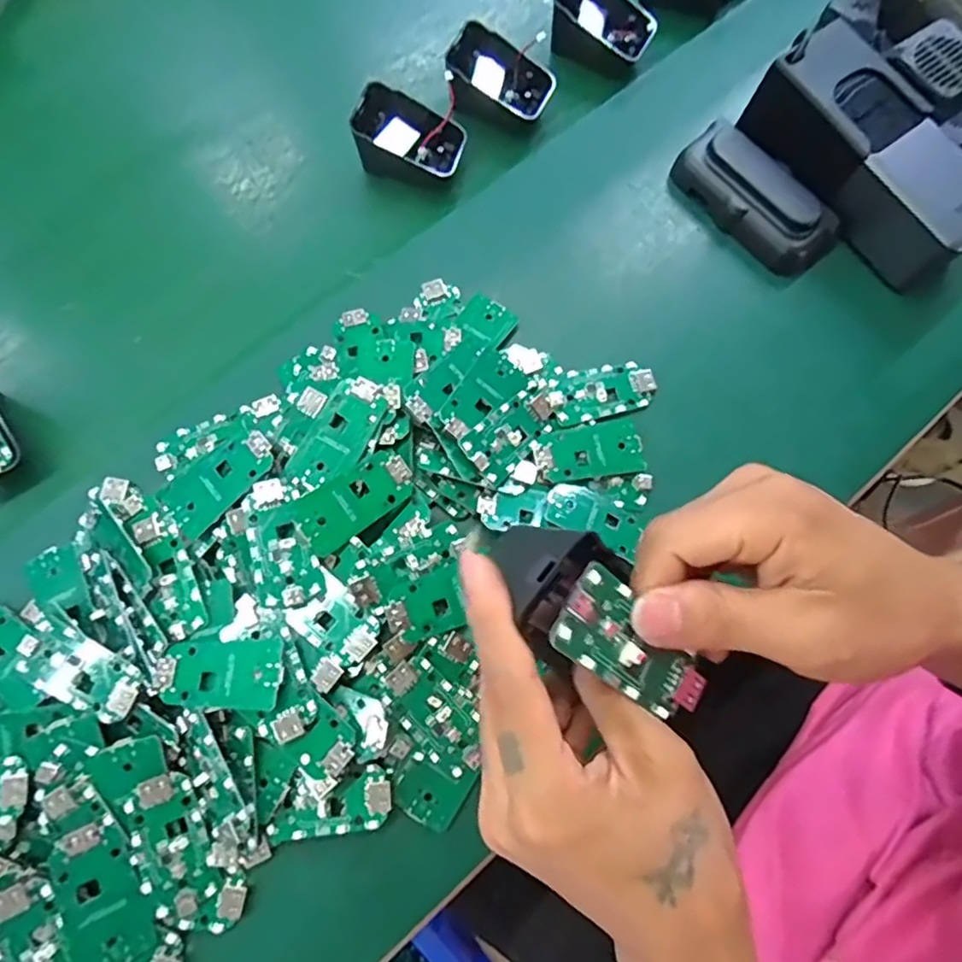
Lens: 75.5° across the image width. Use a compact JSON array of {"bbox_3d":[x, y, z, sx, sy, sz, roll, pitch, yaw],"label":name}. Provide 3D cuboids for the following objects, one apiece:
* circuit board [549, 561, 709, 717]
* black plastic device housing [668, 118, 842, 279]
[{"bbox_3d":[0.052,0.058,0.215,0.063,0.010,0.031,42,75,-16],"label":"circuit board"},{"bbox_3d":[0.174,-0.179,0.393,0.107,0.033,0.043,43,77,13],"label":"black plastic device housing"}]

